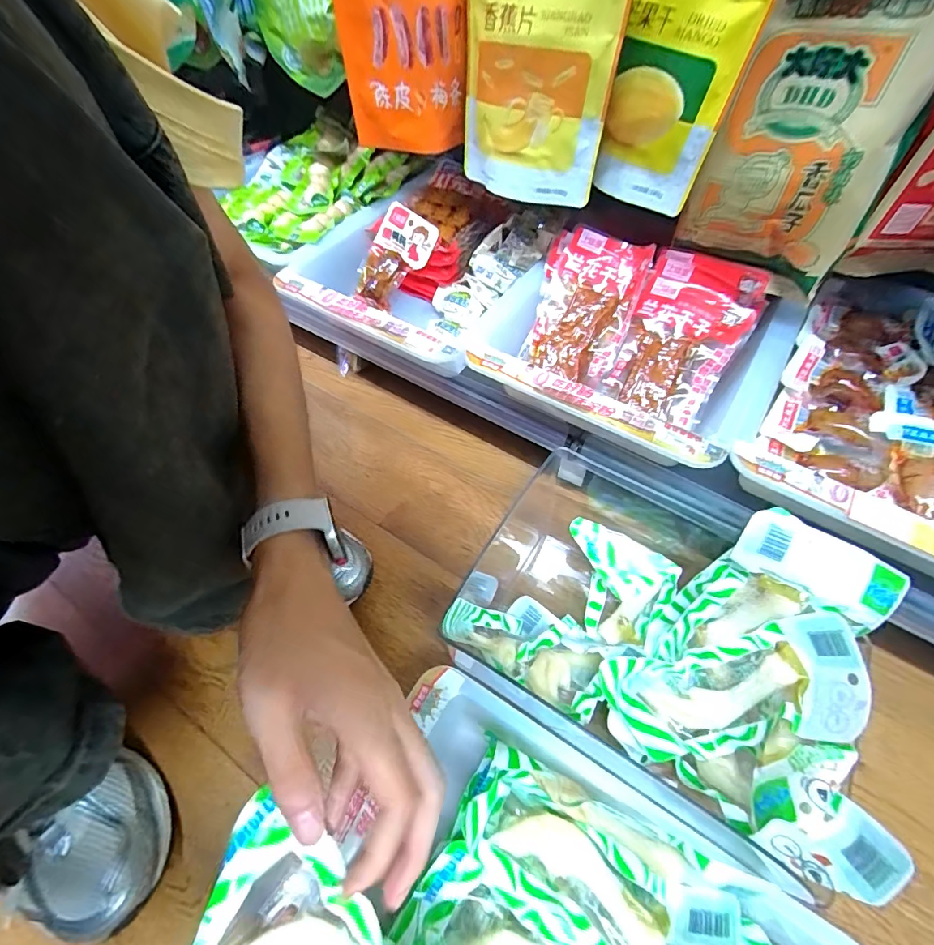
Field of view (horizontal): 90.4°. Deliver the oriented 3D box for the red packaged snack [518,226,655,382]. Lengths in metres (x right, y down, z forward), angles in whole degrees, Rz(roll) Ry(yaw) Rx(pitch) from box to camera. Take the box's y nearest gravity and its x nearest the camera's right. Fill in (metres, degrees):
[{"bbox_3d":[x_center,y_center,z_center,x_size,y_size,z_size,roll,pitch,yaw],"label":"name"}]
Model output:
[{"bbox_3d":[0.114,-0.165,0.468,0.097,0.029,0.135,28,96,28],"label":"red packaged snack"}]

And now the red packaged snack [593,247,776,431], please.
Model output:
[{"bbox_3d":[0.205,-0.129,0.448,0.100,0.019,0.154,26,93,18],"label":"red packaged snack"}]

